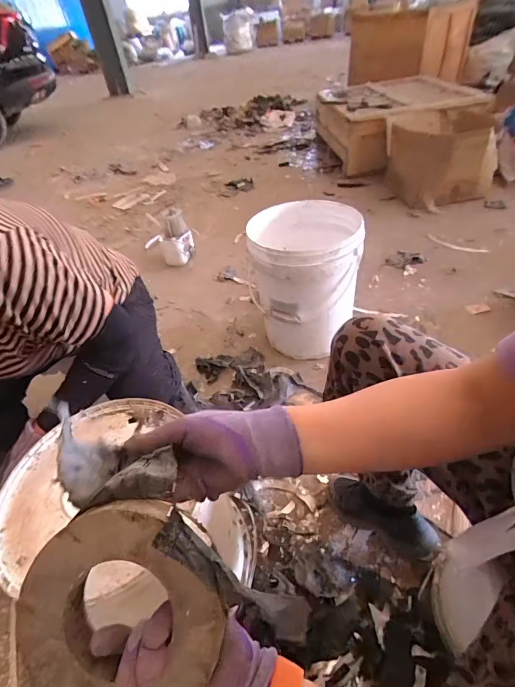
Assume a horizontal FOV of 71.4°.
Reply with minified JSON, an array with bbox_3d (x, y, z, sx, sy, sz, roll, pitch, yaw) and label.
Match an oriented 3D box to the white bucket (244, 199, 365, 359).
[{"bbox_3d":[0.137,-0.196,1.117,0.299,0.371,0.309,-3,43,6],"label":"white bucket"}]

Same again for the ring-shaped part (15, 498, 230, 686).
[{"bbox_3d":[-0.098,0.194,0.266,0.146,0.029,0.141,0,85,4],"label":"ring-shaped part"}]

